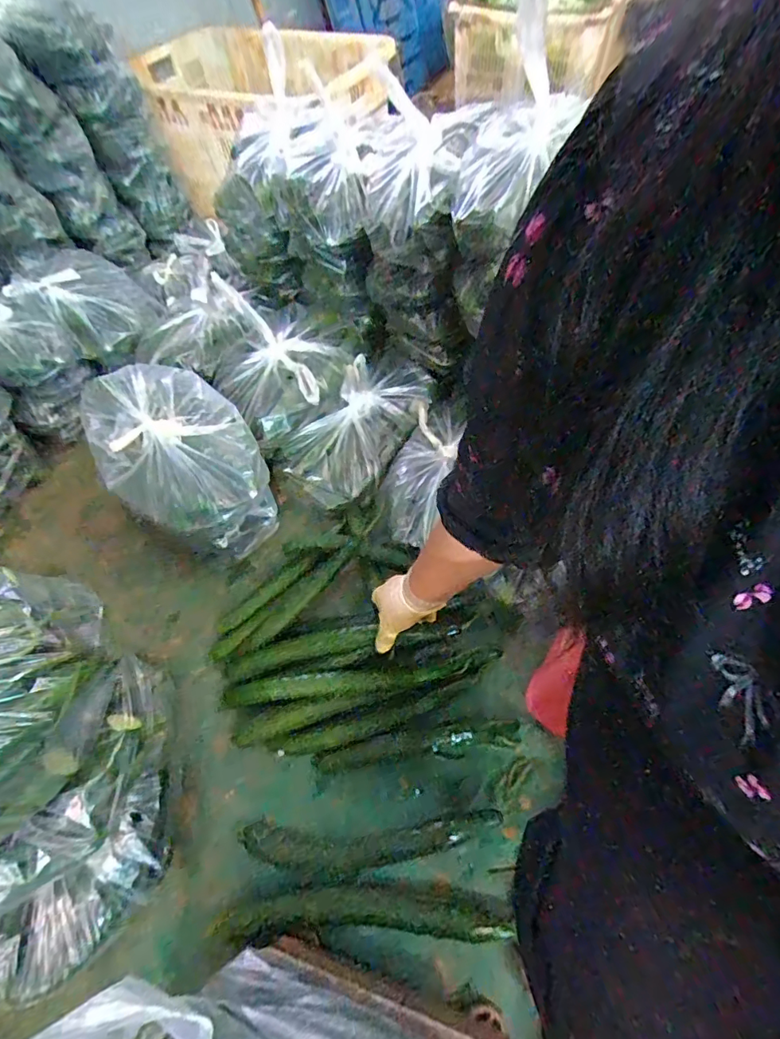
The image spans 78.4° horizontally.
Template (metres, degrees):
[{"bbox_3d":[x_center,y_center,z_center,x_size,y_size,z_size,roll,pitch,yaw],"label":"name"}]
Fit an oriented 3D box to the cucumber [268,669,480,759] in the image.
[{"bbox_3d":[-0.016,0.279,0.673,0.304,0.026,0.034,-17,58,-7],"label":"cucumber"}]

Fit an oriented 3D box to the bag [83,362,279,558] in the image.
[{"bbox_3d":[-0.340,-0.094,0.797,0.305,0.197,0.214,35,66,23],"label":"bag"}]

